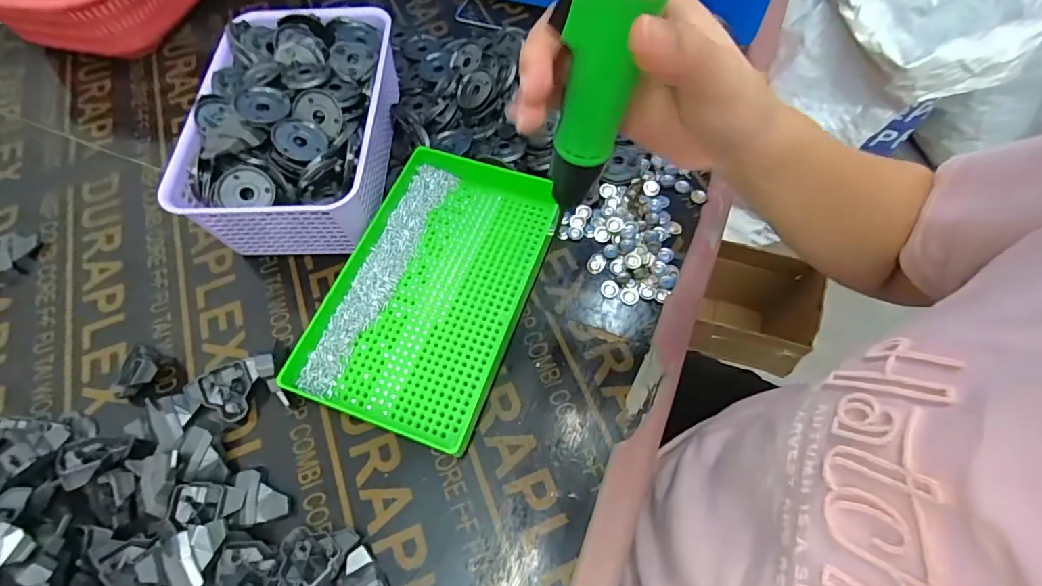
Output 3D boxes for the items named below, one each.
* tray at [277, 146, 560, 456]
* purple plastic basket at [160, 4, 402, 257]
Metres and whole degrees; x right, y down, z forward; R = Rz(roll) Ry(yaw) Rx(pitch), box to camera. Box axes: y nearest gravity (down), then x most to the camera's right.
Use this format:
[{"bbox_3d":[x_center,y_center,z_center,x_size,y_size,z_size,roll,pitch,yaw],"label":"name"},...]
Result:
[{"bbox_3d":[-0.074,-0.007,0.422,0.153,0.033,0.247,17,66,11],"label":"tray"},{"bbox_3d":[-0.203,-0.149,0.462,0.150,0.098,0.228,0,64,2],"label":"purple plastic basket"}]

